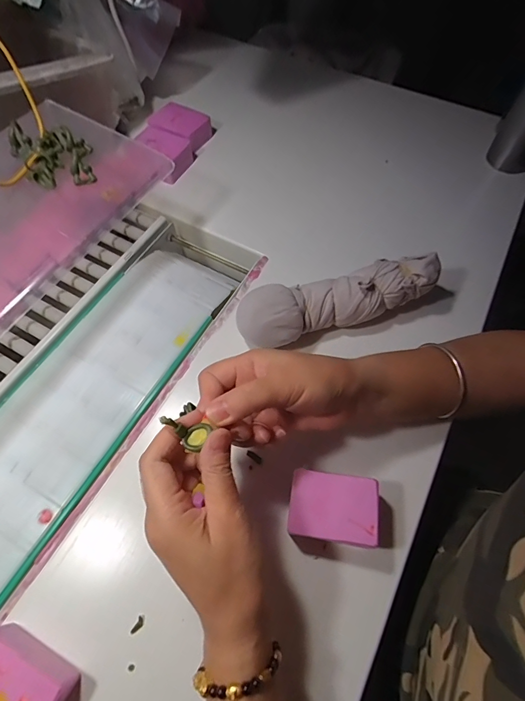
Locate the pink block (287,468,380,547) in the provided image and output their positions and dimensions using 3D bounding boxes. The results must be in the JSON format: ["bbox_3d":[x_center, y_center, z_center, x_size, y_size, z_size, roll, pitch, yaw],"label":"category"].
[{"bbox_3d":[0.056,0.127,0.303,0.066,0.038,0.048,8,62,5],"label":"pink block"}]

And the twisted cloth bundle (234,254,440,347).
[{"bbox_3d":[0.076,-0.048,0.380,0.201,0.056,0.049,-15,63,-8],"label":"twisted cloth bundle"}]

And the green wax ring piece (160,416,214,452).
[{"bbox_3d":[-0.049,0.049,0.243,0.031,0.013,0.018,28,66,14],"label":"green wax ring piece"}]

